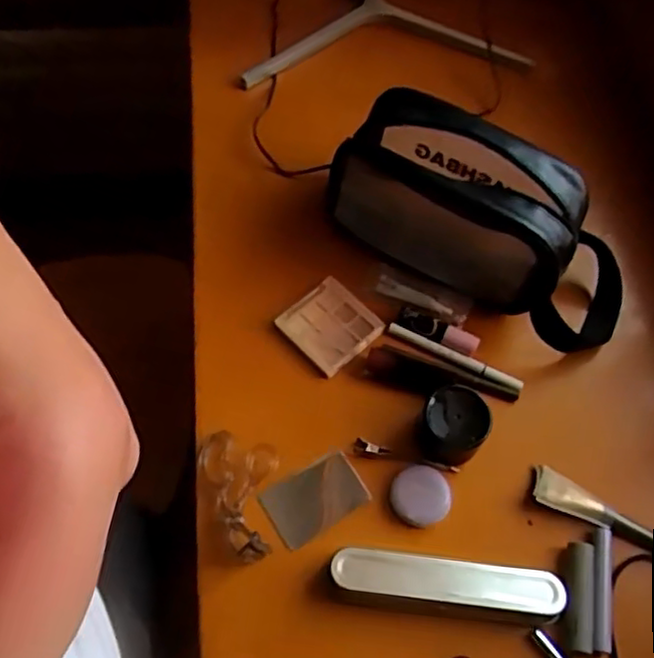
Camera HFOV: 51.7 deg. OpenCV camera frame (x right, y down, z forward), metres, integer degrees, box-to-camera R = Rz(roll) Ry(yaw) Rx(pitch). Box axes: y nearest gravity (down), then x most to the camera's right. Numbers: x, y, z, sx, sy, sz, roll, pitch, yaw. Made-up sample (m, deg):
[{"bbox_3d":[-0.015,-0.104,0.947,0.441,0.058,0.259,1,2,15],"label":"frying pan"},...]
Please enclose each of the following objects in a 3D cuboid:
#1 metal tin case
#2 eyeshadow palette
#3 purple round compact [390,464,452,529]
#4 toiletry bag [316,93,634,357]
[{"bbox_3d":[0.087,0.187,0.489,0.165,0.022,0.040,6,62,1],"label":"metal tin case"},{"bbox_3d":[0.003,-0.003,0.599,0.073,0.015,0.072,-39,70,-19],"label":"eyeshadow palette"},{"bbox_3d":[0.073,0.130,0.527,0.045,0.020,0.043,1,62,-1],"label":"purple round compact"},{"bbox_3d":[0.139,-0.102,0.582,0.264,0.120,0.109,28,65,12],"label":"toiletry bag"}]

